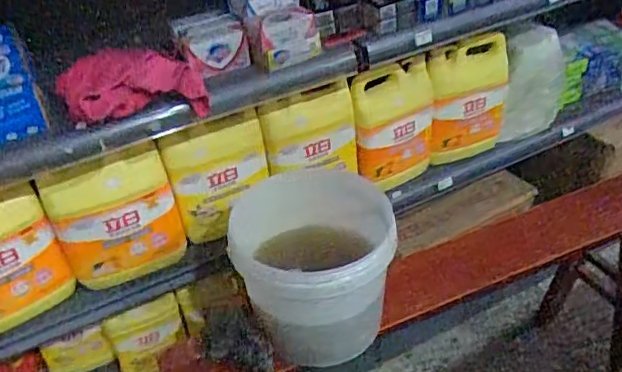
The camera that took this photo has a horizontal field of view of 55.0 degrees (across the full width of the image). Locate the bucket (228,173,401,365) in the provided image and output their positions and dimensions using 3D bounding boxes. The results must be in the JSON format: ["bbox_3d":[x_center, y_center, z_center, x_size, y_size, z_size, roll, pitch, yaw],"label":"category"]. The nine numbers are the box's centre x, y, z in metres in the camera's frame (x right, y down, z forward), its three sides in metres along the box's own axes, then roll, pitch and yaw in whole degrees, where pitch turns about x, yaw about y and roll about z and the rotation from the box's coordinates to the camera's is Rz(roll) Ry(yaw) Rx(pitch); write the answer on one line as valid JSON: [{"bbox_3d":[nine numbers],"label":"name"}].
[{"bbox_3d":[0.008,0.111,0.988,0.237,0.197,0.301,0,37,5],"label":"bucket"}]

